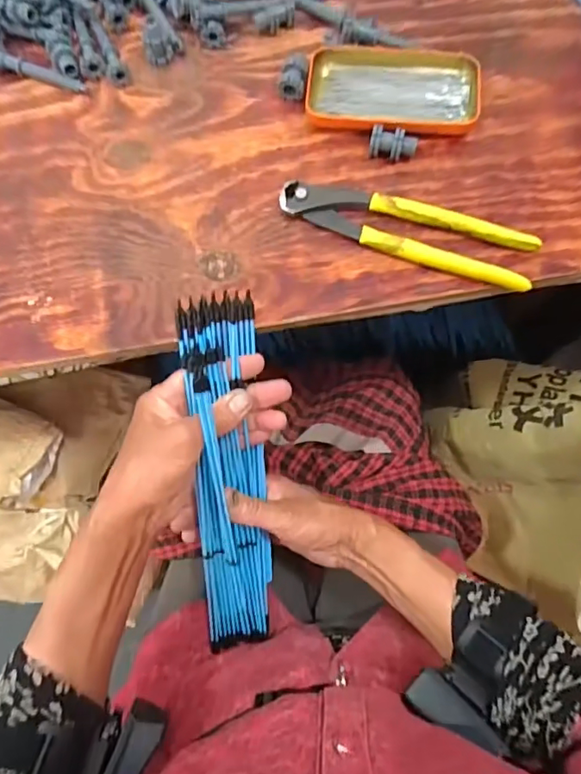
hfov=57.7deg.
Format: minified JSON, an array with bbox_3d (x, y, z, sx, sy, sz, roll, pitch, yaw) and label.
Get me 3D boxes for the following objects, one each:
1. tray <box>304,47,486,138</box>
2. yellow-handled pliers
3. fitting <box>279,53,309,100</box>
[{"bbox_3d":[0.089,-0.258,0.457,0.143,0.022,0.071,10,72,5],"label":"tray"},{"bbox_3d":[0.092,-0.125,0.419,0.200,0.017,0.047,20,73,8],"label":"yellow-handled pliers"},{"bbox_3d":[0.004,-0.274,0.464,0.023,0.020,0.034,14,72,6],"label":"fitting"}]

